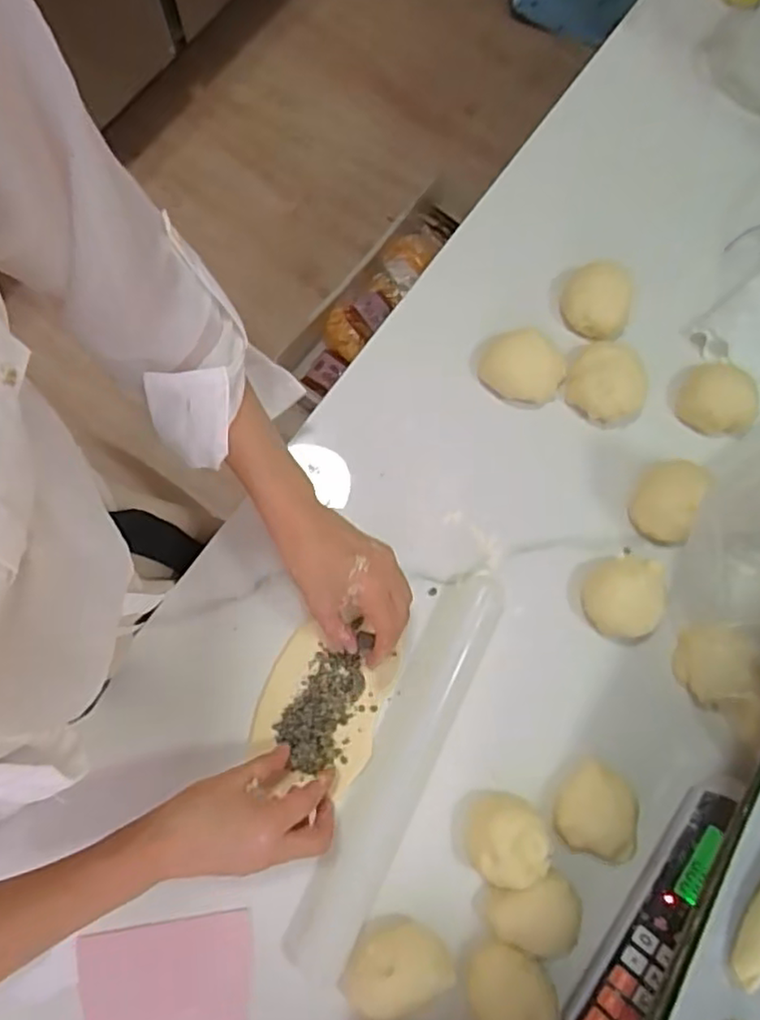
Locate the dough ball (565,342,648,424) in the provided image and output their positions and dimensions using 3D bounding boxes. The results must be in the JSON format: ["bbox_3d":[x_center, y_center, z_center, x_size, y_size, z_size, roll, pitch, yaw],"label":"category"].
[{"bbox_3d":[0.205,-0.117,0.579,0.069,0.032,0.066,0,78,-2],"label":"dough ball"}]

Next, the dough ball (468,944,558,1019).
[{"bbox_3d":[0.095,0.350,0.463,0.065,0.044,0.060,23,78,3],"label":"dough ball"}]

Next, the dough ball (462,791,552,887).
[{"bbox_3d":[0.093,0.247,0.485,0.056,0.043,0.059,0,78,-2],"label":"dough ball"}]

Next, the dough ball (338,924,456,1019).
[{"bbox_3d":[0.012,0.334,0.471,0.079,0.029,0.051,-14,79,-5],"label":"dough ball"}]

